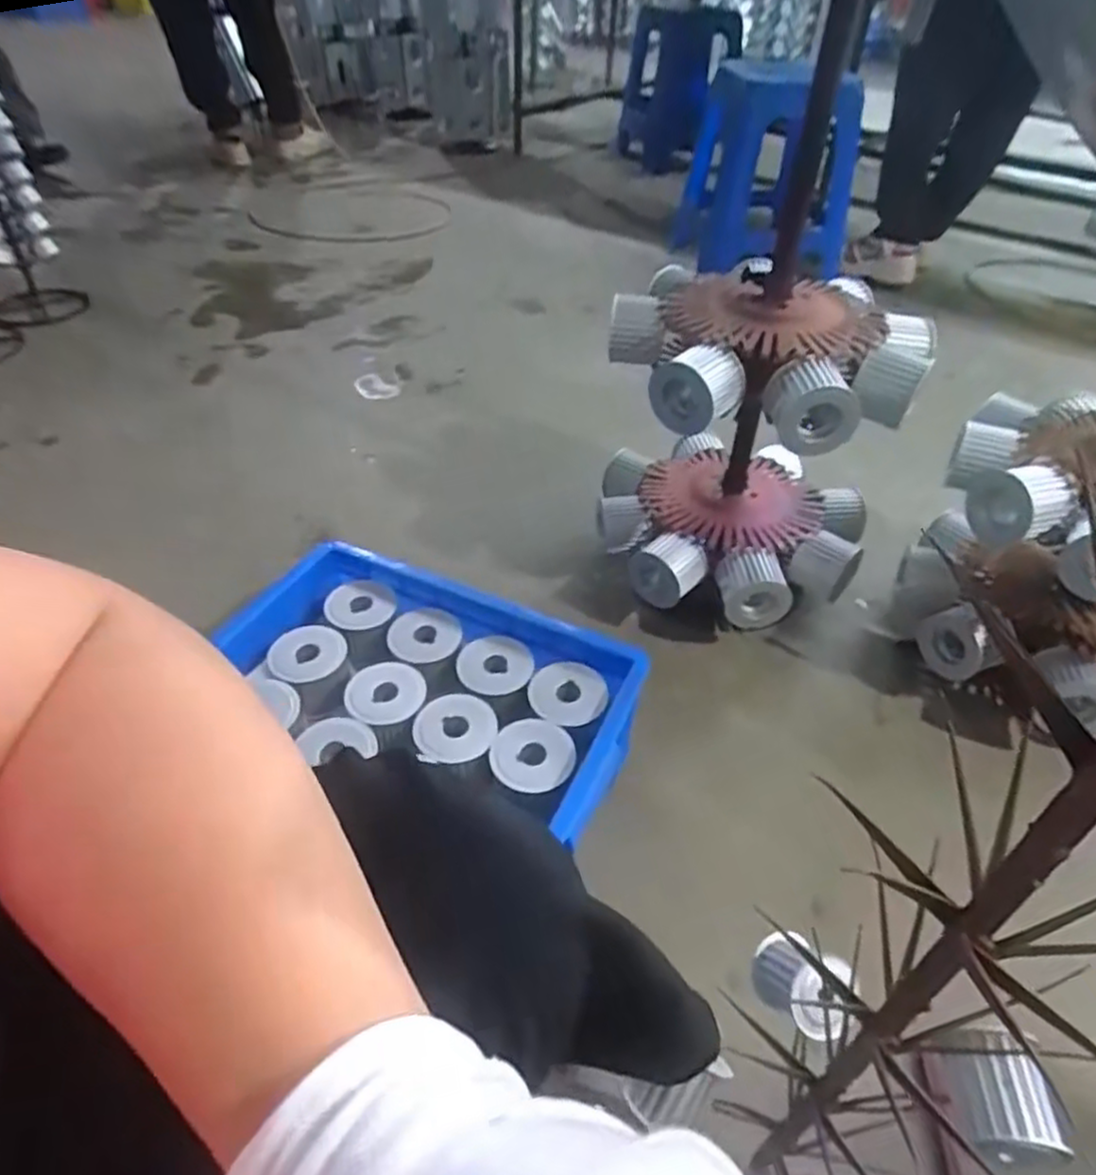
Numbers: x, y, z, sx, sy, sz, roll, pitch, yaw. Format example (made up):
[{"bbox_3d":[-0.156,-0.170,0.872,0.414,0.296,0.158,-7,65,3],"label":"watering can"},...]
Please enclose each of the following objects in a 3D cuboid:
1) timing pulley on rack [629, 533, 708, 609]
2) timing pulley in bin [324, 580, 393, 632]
[{"bbox_3d":[0.146,-0.021,0.903,0.082,0.072,0.054,24,47,23],"label":"timing pulley on rack"},{"bbox_3d":[-0.209,0.017,0.818,0.074,0.016,0.065,-10,44,-12],"label":"timing pulley in bin"}]

